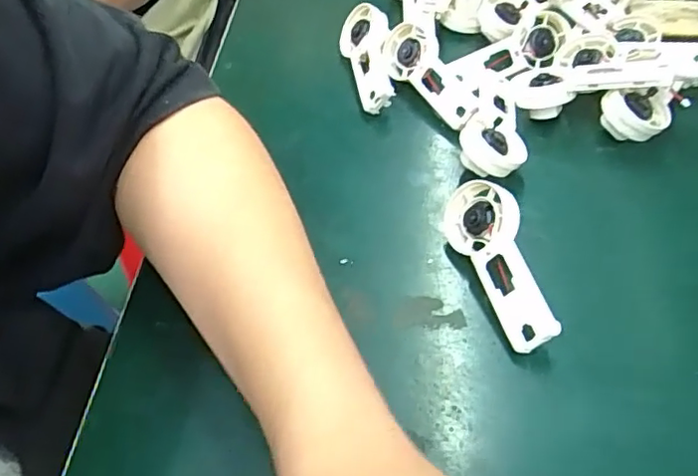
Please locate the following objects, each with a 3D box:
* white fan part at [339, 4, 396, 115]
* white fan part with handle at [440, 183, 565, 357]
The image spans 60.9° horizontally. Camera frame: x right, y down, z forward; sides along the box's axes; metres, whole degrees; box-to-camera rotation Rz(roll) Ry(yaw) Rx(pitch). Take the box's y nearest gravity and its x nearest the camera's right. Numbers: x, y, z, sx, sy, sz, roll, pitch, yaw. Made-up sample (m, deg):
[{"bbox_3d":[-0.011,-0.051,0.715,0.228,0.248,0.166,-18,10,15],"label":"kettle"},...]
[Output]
[{"bbox_3d":[0.014,-0.125,0.420,0.033,0.023,0.087,-8,63,-1],"label":"white fan part"},{"bbox_3d":[0.076,0.008,0.297,0.011,0.042,0.092,16,34,-38],"label":"white fan part with handle"}]

